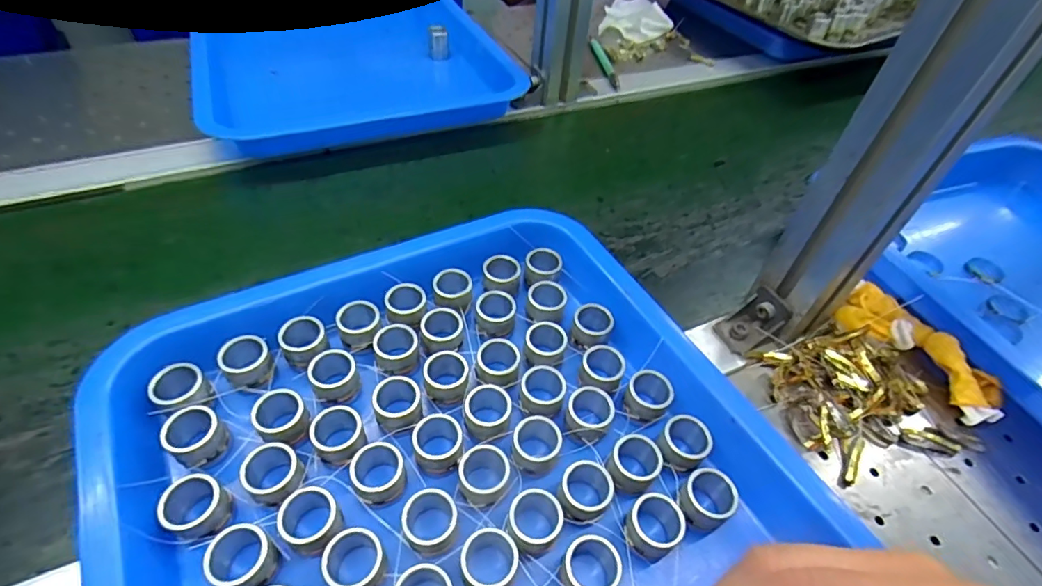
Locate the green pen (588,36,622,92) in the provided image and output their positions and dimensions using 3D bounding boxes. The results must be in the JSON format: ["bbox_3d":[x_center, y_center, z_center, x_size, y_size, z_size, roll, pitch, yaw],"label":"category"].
[{"bbox_3d":[0.101,-0.288,0.635,0.012,0.012,0.137,-3,48,-8],"label":"green pen"}]

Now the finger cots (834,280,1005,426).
[{"bbox_3d":[0.270,0.038,0.347,0.048,0.023,0.107,-28,56,-27],"label":"finger cots"}]

